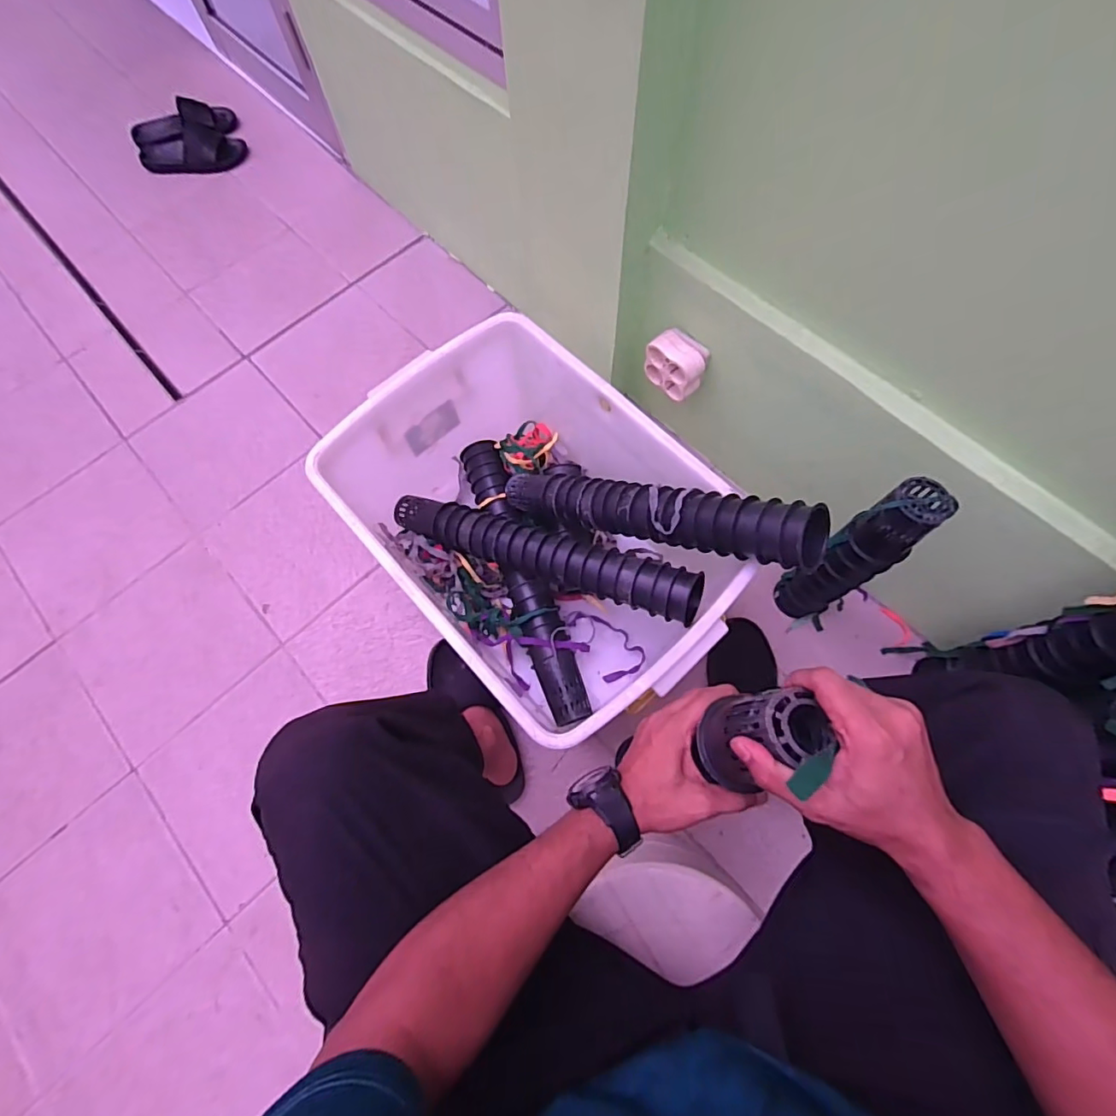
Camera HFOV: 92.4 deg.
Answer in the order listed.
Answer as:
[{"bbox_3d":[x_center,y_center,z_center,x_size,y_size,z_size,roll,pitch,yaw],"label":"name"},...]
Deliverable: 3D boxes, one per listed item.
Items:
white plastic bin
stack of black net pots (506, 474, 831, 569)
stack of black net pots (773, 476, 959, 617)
[{"bbox_3d":[-0.033,-0.030,0.839,0.398,0.280,0.575,-41,74,-12],"label":"white plastic bin"},{"bbox_3d":[0.106,-0.069,0.756,0.504,0.070,0.078,15,64,42],"label":"stack of black net pots"},{"bbox_3d":[0.416,0.009,0.781,0.065,0.378,0.078,-27,71,-8],"label":"stack of black net pots"}]

